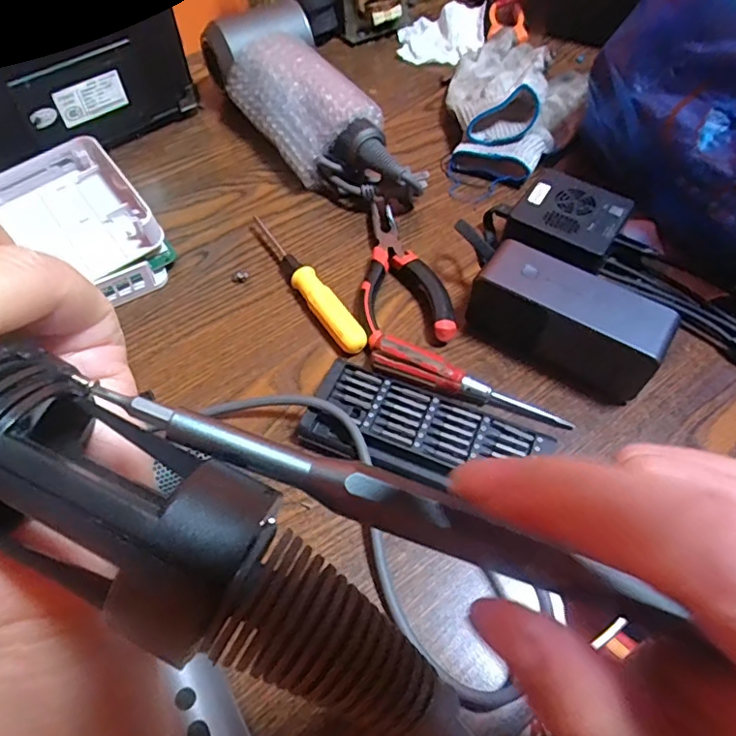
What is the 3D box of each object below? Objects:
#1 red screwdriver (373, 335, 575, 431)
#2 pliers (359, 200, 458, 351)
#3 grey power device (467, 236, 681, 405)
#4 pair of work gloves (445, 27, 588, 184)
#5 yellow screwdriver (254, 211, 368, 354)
[{"bbox_3d":[0.070,0.011,0.369,0.138,0.023,0.023,17,57,10],"label":"red screwdriver"},{"bbox_3d":[0.021,-0.077,0.431,0.065,0.018,0.143,-7,57,-6],"label":"pliers"},{"bbox_3d":[0.141,-0.034,0.388,0.132,0.057,0.053,33,61,19],"label":"grey power device"},{"bbox_3d":[0.145,-0.271,0.543,0.133,0.050,0.214,17,57,10],"label":"pair of work gloves"},{"bbox_3d":[-0.049,-0.067,0.423,0.020,0.018,0.153,-28,61,-19],"label":"yellow screwdriver"}]

